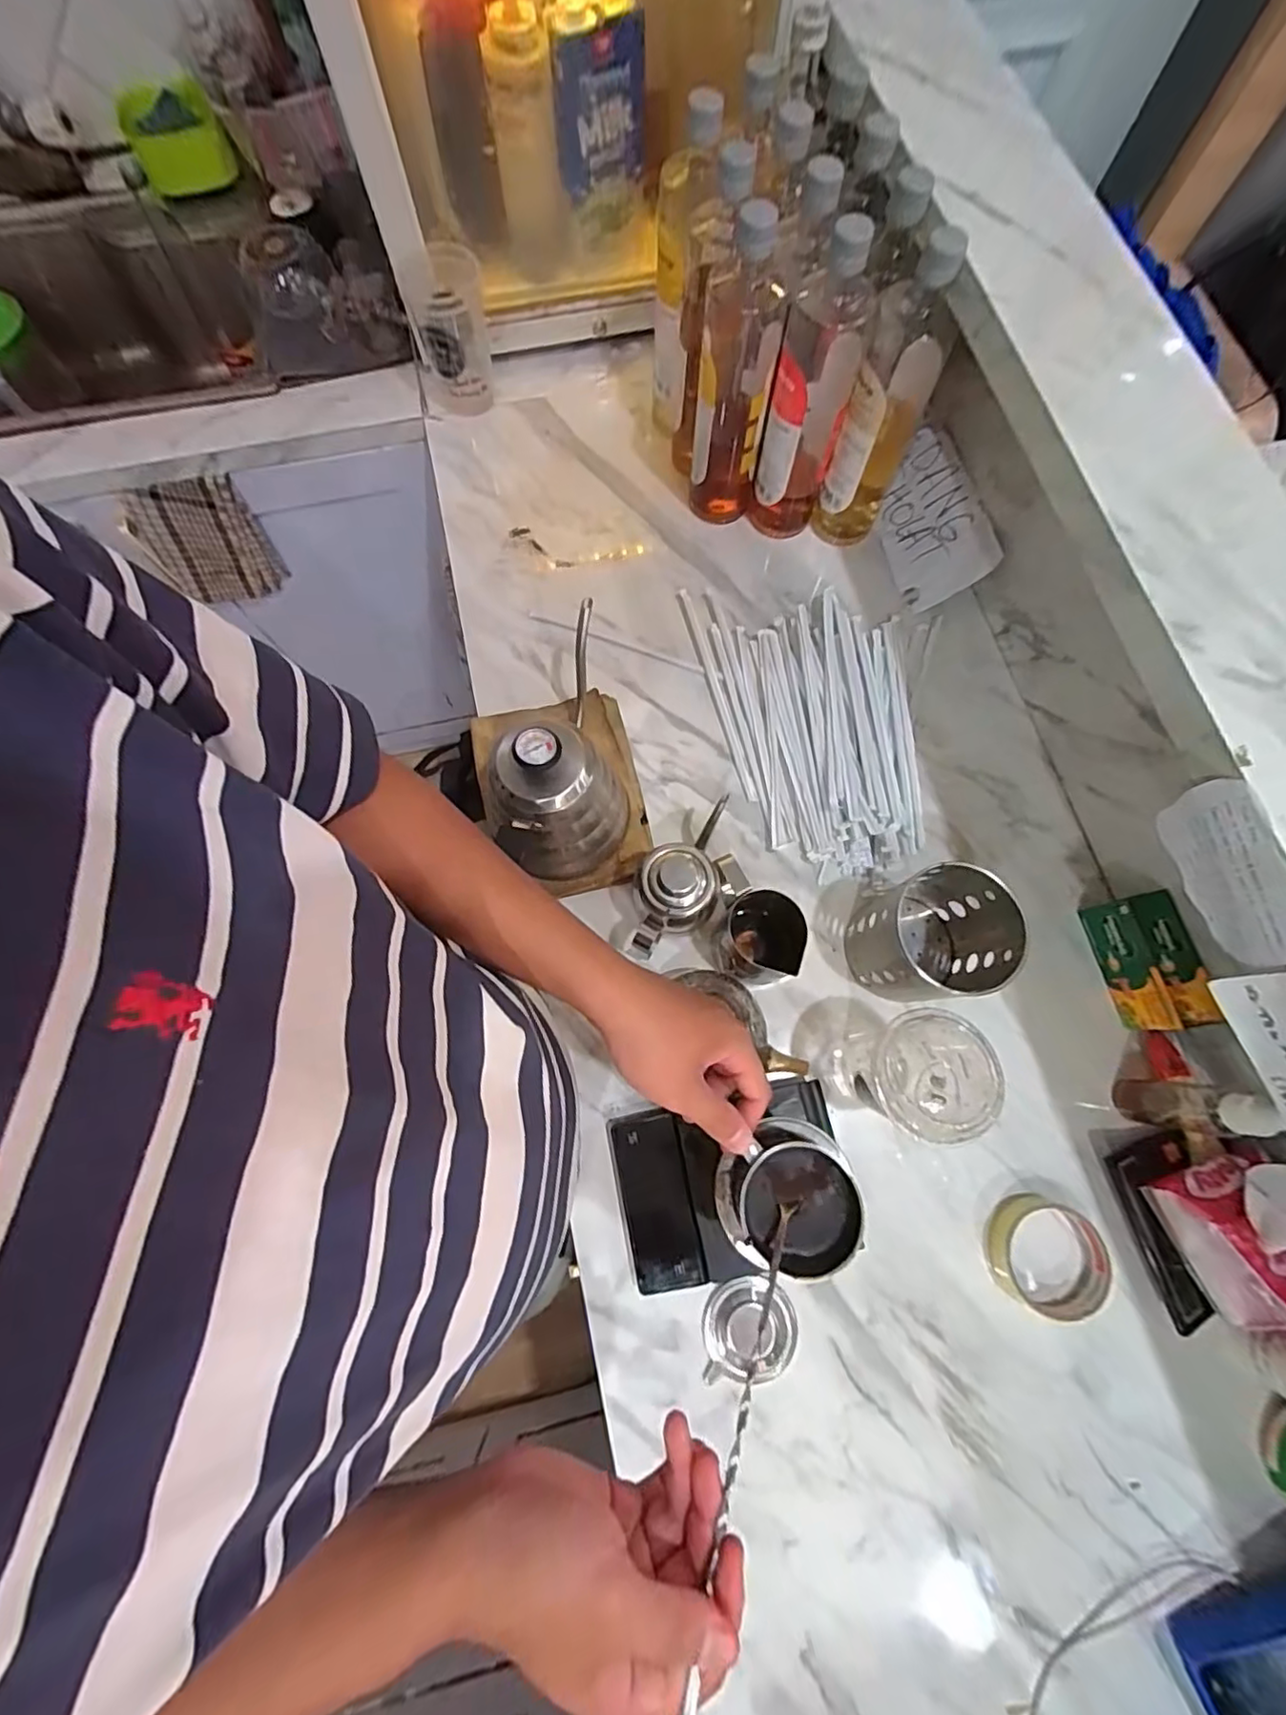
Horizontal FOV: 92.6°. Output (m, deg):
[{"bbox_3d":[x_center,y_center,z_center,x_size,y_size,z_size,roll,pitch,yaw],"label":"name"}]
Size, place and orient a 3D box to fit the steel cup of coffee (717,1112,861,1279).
[{"bbox_3d":[0.091,0.217,0.394,0.081,0.048,0.079,0,74,0],"label":"steel cup of coffee"}]

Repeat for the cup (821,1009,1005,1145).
[{"bbox_3d":[0.208,0.171,0.490,0.082,0.138,0.083,0,74,0],"label":"cup"}]

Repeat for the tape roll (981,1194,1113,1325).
[{"bbox_3d":[0.329,0.326,0.502,0.084,0.025,0.083,0,74,0],"label":"tape roll"}]

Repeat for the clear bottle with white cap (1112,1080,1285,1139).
[{"bbox_3d":[0.435,0.198,0.487,0.031,0.128,0.035,7,74,2],"label":"clear bottle with white cap"}]

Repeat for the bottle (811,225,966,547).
[{"bbox_3d":[0.232,-0.429,0.596,0.069,0.262,0.073,21,75,6],"label":"bottle"}]

